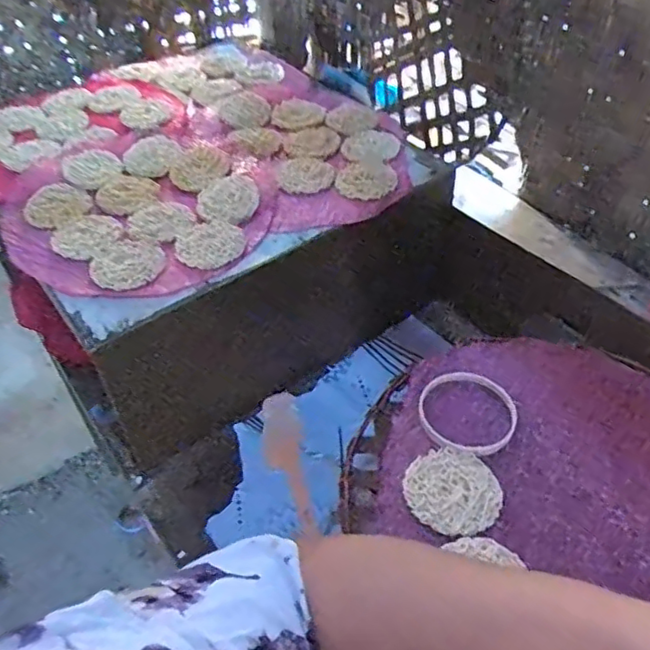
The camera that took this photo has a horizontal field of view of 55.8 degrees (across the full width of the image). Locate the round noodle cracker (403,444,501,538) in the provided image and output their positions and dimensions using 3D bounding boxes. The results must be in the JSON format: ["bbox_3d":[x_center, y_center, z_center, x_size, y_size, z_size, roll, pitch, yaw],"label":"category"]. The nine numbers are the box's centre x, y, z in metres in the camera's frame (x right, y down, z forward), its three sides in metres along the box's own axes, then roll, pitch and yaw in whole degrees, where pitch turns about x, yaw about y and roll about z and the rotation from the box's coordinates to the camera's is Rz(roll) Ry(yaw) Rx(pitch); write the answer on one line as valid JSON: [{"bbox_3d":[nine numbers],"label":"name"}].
[{"bbox_3d":[0.109,0.140,0.524,0.079,0.007,0.078,-1,45,1],"label":"round noodle cracker"}]

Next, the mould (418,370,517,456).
[{"bbox_3d":[0.134,0.080,0.577,0.089,0.013,0.085,-1,45,1],"label":"mould"}]

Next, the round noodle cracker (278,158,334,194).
[{"bbox_3d":[-0.025,-0.200,0.824,0.073,0.007,0.073,-1,45,1],"label":"round noodle cracker"}]

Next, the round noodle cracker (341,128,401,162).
[{"bbox_3d":[0.064,-0.254,0.869,0.078,0.013,0.067,4,45,6],"label":"round noodle cracker"}]

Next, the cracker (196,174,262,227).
[{"bbox_3d":[-0.122,-0.160,0.778,0.077,0.016,0.085,0,45,2],"label":"cracker"}]

